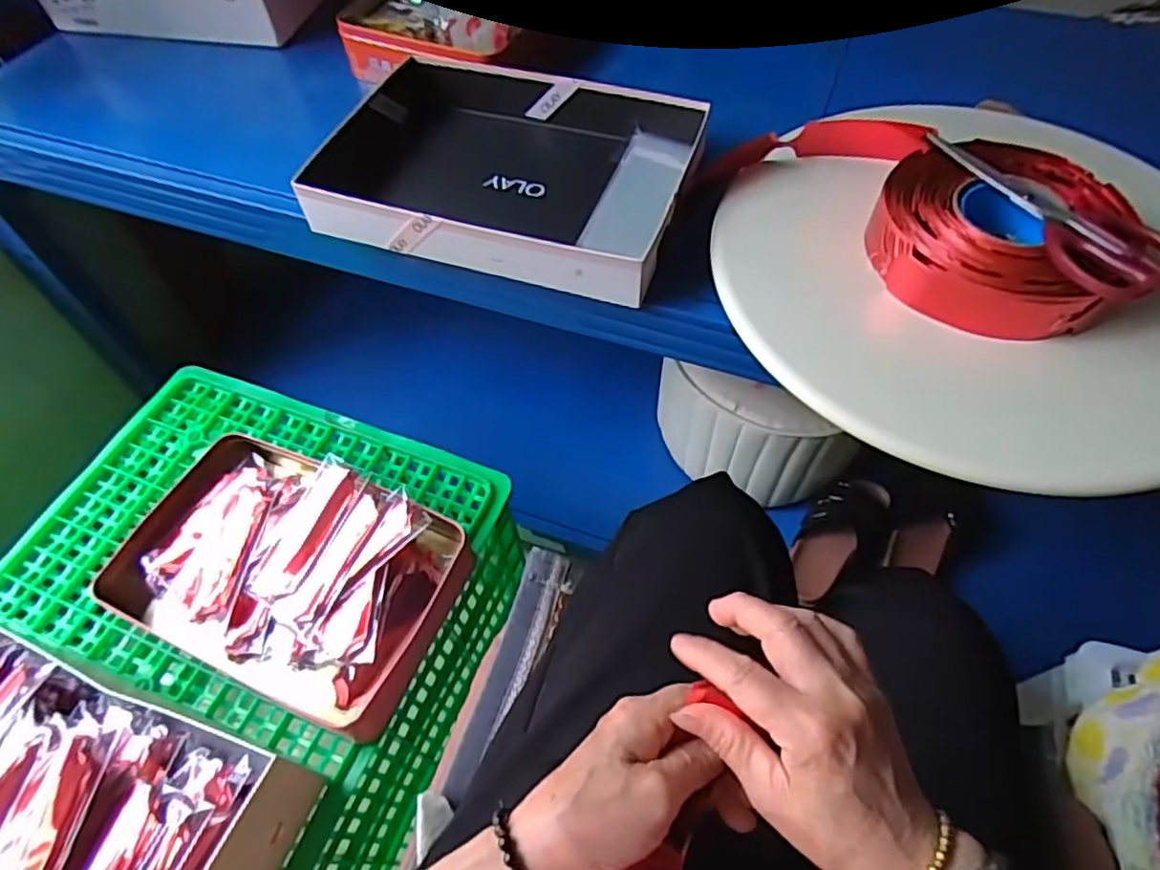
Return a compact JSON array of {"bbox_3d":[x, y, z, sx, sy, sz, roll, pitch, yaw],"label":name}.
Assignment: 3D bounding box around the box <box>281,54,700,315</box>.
[{"bbox_3d":[-0.060,-0.247,0.612,0.319,0.048,0.256,16,59,12],"label":"box"}]

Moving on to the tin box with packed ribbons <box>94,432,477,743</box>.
[{"bbox_3d":[-0.279,0.129,0.647,0.316,0.068,0.213,21,60,15],"label":"tin box with packed ribbons"}]

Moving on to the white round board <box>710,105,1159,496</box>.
[{"bbox_3d":[0.325,-0.136,0.535,0.410,0.022,0.388,-1,57,1],"label":"white round board"}]

